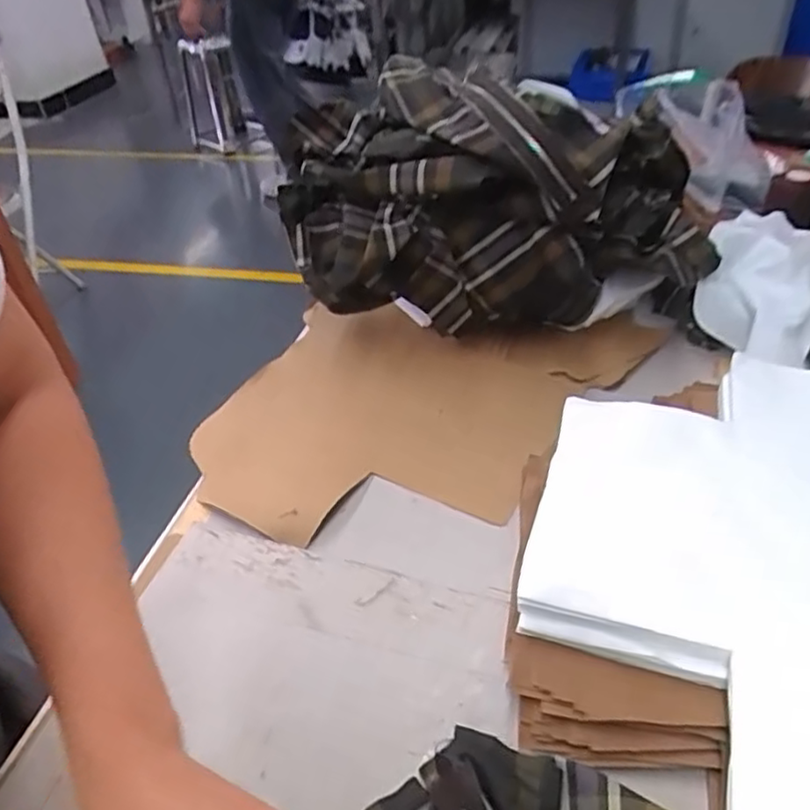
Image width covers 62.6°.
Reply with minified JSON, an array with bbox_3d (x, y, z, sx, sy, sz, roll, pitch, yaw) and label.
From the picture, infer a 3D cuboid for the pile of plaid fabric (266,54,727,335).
[{"bbox_3d":[0.101,-0.230,0.730,0.446,0.214,0.231,2,40,9],"label":"pile of plaid fabric"}]

